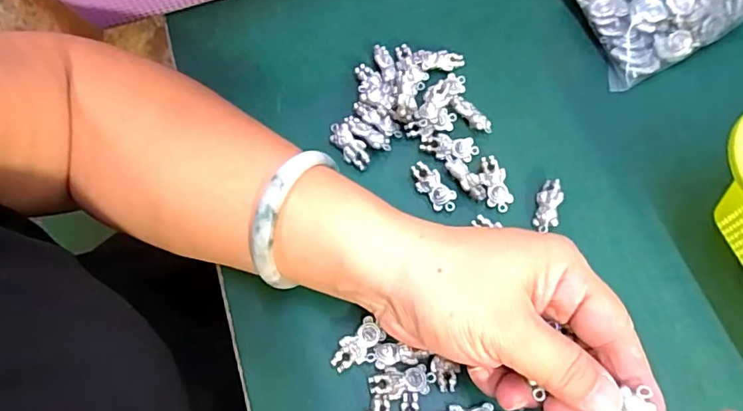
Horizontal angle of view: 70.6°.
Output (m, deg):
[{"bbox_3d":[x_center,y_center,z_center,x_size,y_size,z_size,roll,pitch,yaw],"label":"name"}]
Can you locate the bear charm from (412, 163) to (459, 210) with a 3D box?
[{"bbox_3d":[0.036,-0.011,0.303,0.015,0.004,0.034,-33,70,-13],"label":"bear charm"}]

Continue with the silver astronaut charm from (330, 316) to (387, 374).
[{"bbox_3d":[-0.008,0.072,0.268,0.029,0.005,0.014,-39,71,-15],"label":"silver astronaut charm"}]

